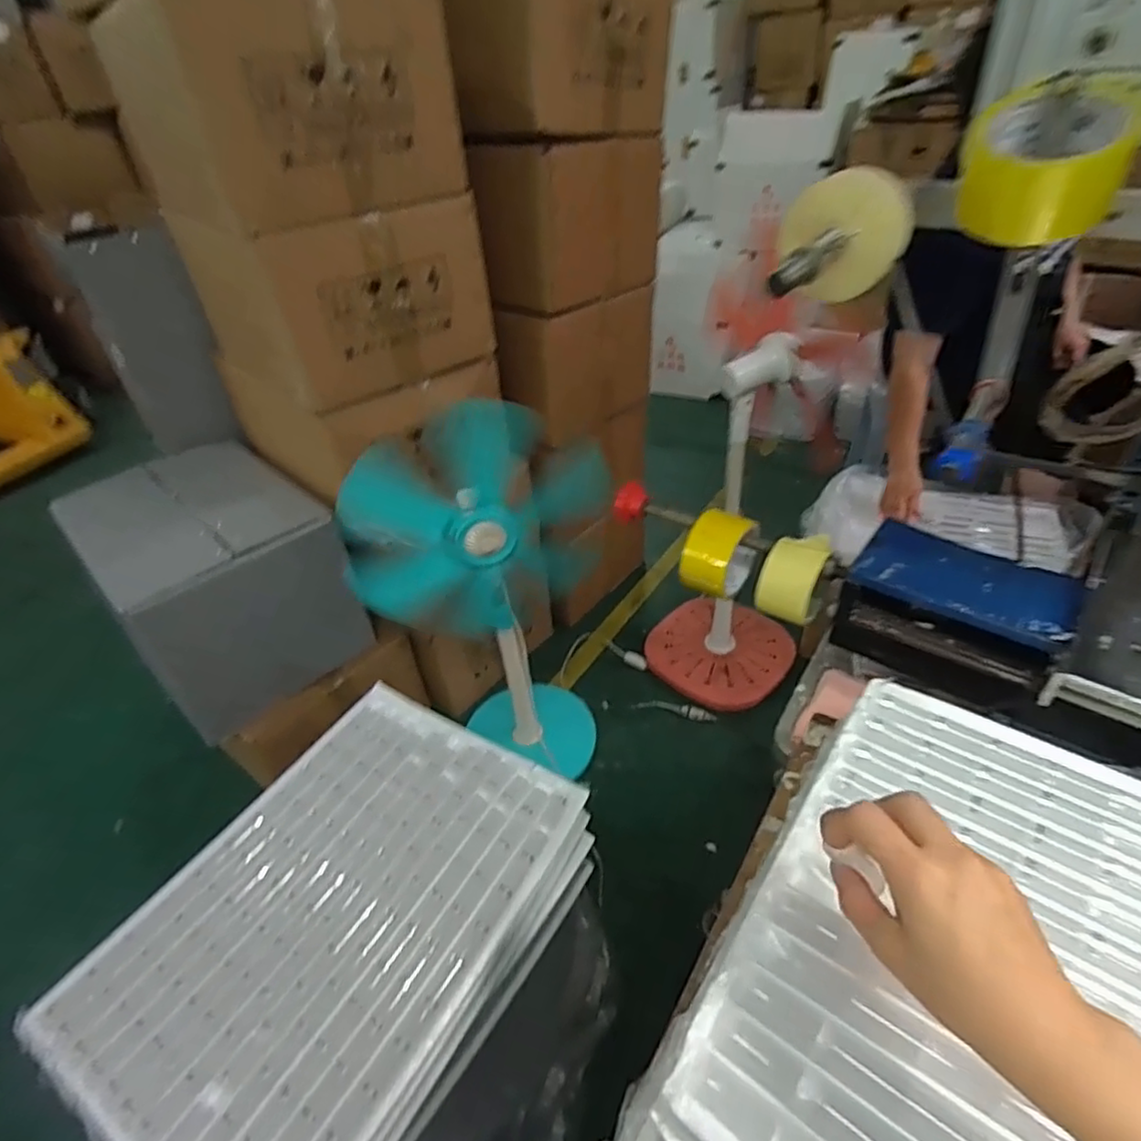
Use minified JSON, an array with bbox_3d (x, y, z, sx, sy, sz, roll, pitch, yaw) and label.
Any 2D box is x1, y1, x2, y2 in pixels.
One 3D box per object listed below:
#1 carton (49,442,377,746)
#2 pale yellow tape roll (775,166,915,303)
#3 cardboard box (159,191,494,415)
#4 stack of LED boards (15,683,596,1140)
[{"bbox_3d":[-0.628,0.021,1.197,0.346,0.318,0.377,-30,44,-26],"label":"carton"},{"bbox_3d":[0.192,-0.228,0.444,0.083,0.072,0.020,-24,16,23],"label":"pale yellow tape roll"},{"bbox_3d":[-0.417,-0.488,1.107,0.358,0.245,0.424,-30,45,-27],"label":"cardboard box"},{"bbox_3d":[-0.237,0.393,0.709,0.351,0.156,0.467,19,45,27],"label":"stack of LED boards"}]

